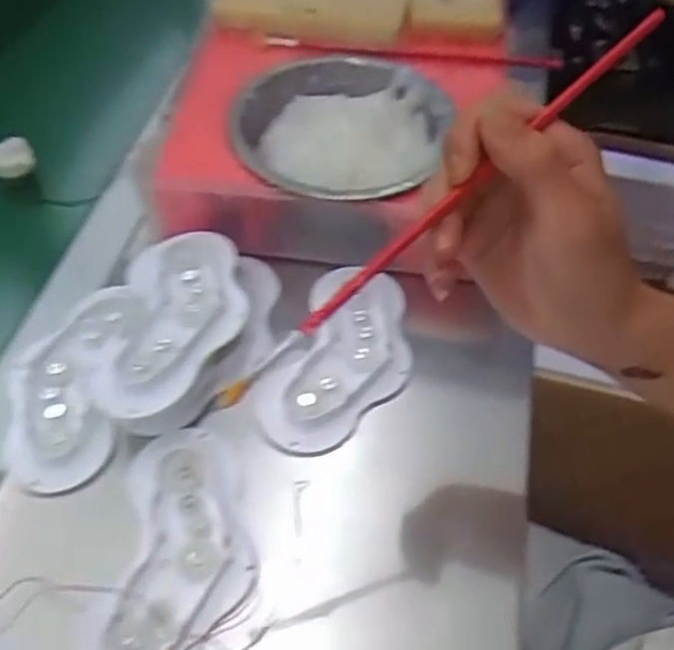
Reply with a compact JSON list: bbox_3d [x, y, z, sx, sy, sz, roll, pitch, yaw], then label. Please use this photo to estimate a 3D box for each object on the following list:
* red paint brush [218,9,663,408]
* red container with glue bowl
[{"bbox_3d":[0.049,-0.053,0.288,0.246,0.010,0.005,-42,64,-12],"label":"red paint brush"},{"bbox_3d":[-0.009,-0.139,0.558,0.246,0.068,0.194,3,52,0],"label":"red container with glue bowl"}]

